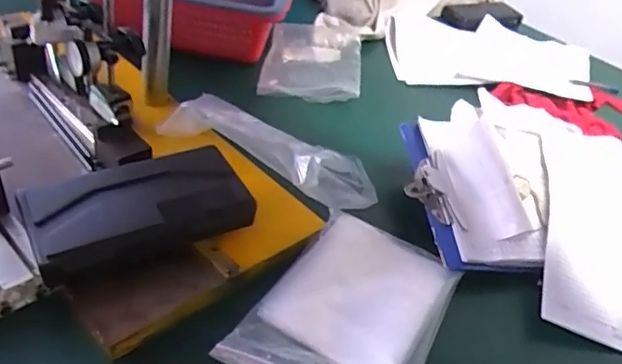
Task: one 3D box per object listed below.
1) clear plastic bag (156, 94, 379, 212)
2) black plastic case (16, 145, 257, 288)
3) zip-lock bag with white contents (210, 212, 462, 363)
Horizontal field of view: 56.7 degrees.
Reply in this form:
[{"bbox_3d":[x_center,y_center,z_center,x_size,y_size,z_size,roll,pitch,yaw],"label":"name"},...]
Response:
[{"bbox_3d":[-0.045,-0.036,0.656,0.258,0.076,0.090,24,42,-1],"label":"clear plastic bag"},{"bbox_3d":[-0.162,0.026,0.546,0.198,0.036,0.106,-18,47,-32],"label":"black plastic case"},{"bbox_3d":[0.040,0.114,0.539,0.156,0.019,0.227,23,40,15],"label":"zip-lock bag with white contents"}]

